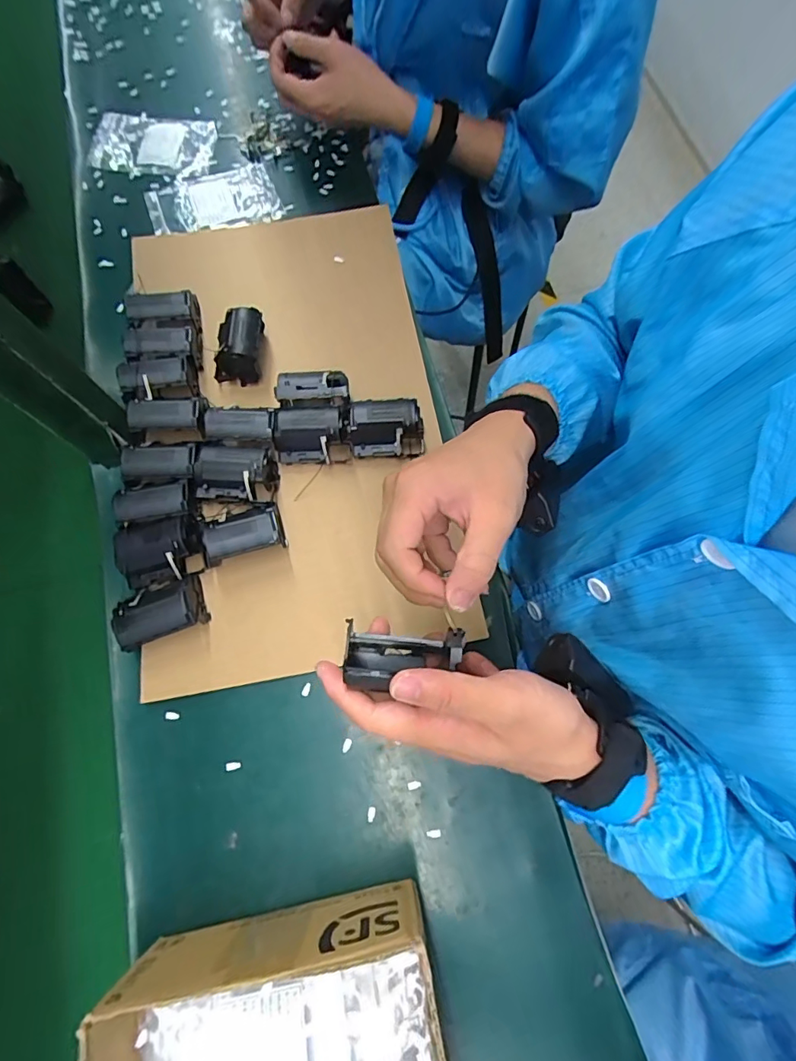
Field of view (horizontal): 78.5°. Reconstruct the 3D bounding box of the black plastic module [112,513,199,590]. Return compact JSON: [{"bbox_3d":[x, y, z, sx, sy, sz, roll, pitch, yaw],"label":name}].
[{"bbox_3d":[-0.213,0.019,0.436,0.066,0.031,0.050,-12,72,-2],"label":"black plastic module"}]

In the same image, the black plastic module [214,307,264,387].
[{"bbox_3d":[-0.166,-0.195,0.506,0.052,0.040,0.066,-5,72,0],"label":"black plastic module"}]

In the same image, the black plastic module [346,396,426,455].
[{"bbox_3d":[-0.012,-0.101,0.474,0.070,0.036,0.044,-5,72,0],"label":"black plastic module"}]

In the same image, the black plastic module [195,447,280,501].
[{"bbox_3d":[-0.153,-0.053,0.463,0.066,0.044,0.047,1,72,2],"label":"black plastic module"}]

